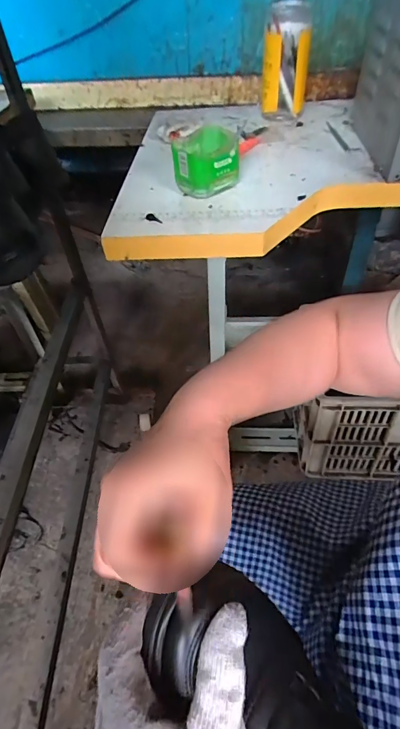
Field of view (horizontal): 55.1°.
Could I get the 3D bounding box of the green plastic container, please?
[{"bbox_3d":[0.009,-0.306,0.579,0.096,0.061,0.096,-6,47,-1],"label":"green plastic container"}]

